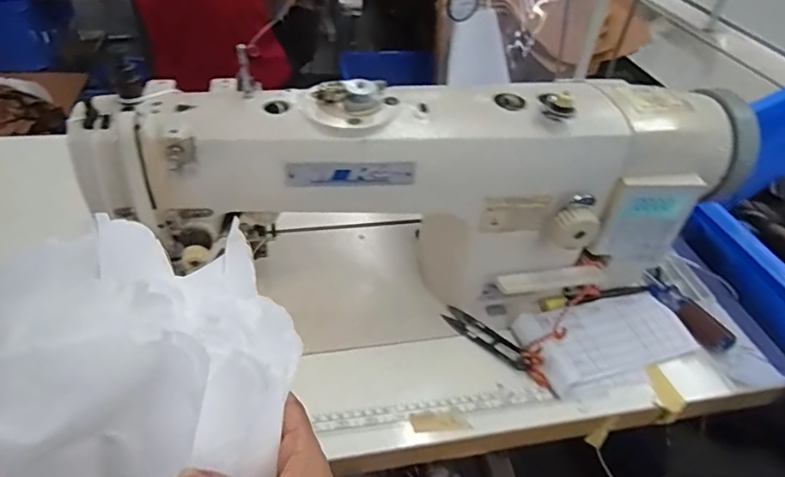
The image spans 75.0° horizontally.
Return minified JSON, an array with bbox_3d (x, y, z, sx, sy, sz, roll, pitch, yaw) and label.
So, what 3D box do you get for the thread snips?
[{"bbox_3d":[0.097,0.099,0.528,0.098,0.010,0.026,31,48,26],"label":"thread snips"}]

